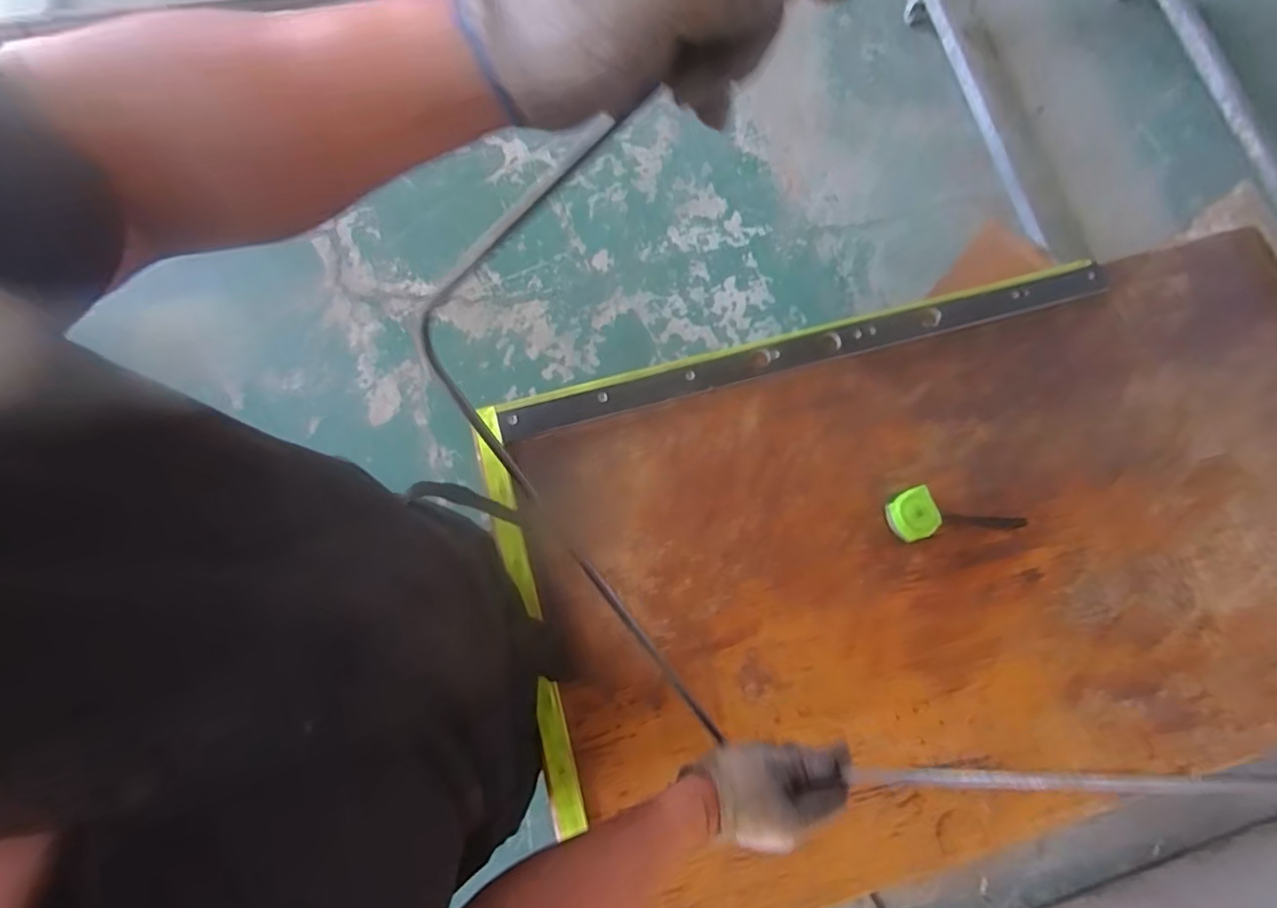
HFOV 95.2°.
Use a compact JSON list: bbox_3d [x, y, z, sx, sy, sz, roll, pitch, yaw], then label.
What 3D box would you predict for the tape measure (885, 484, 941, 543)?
[{"bbox_3d":[0.338,0.076,0.725,0.061,0.038,0.061,-19,77,-6],"label":"tape measure"}]

